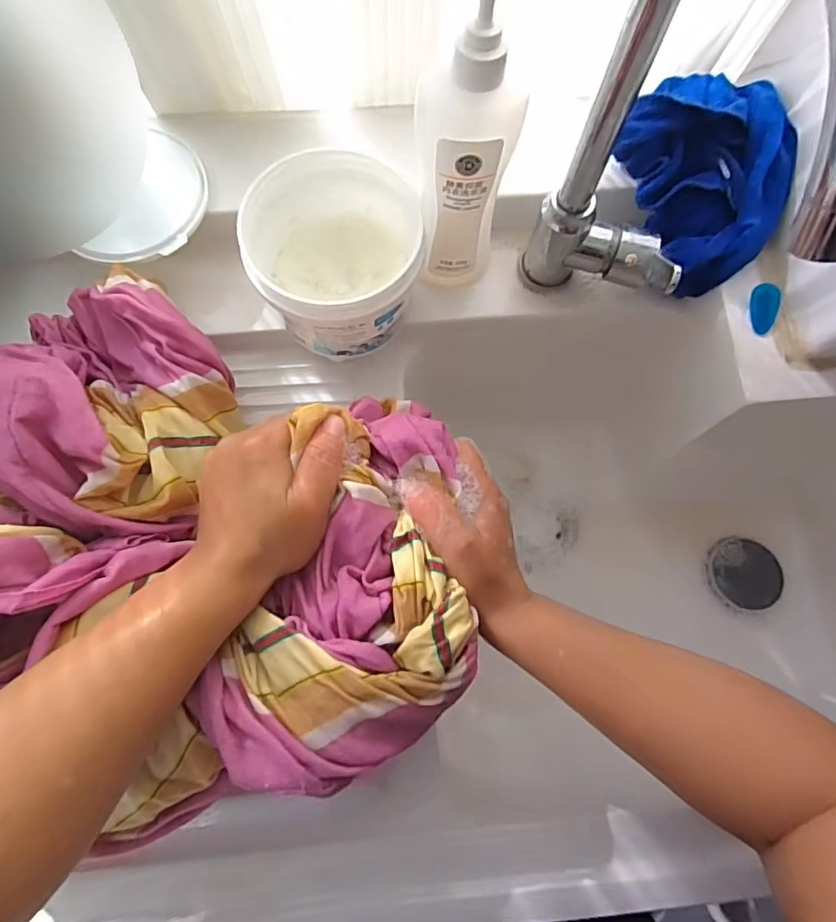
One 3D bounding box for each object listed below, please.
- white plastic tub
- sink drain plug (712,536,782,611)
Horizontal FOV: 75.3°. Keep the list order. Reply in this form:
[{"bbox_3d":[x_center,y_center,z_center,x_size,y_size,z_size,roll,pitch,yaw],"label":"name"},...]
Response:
[{"bbox_3d":[-0.059,-0.147,0.405,0.116,0.095,0.116,0,77,-2],"label":"white plastic tub"},{"bbox_3d":[0.356,0.121,0.584,0.070,0.007,0.074,0,77,-2],"label":"sink drain plug"}]

